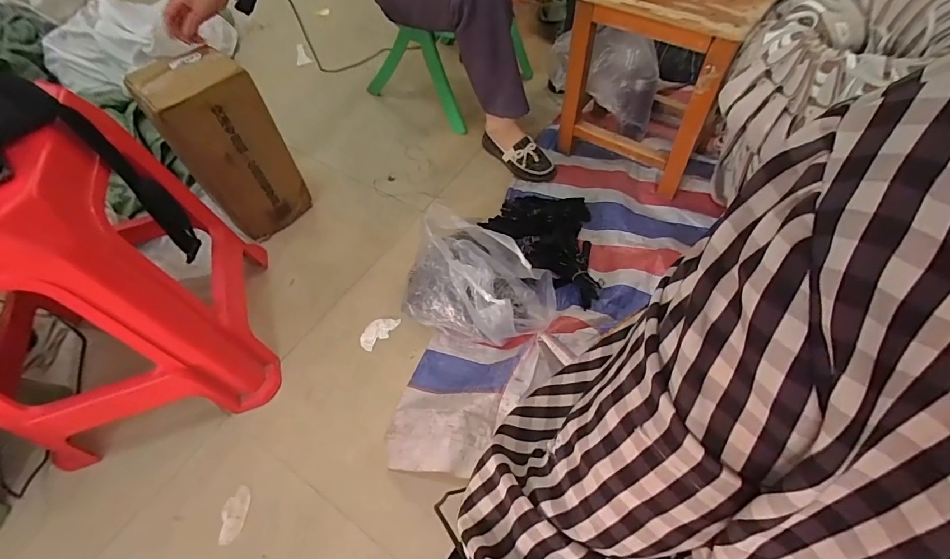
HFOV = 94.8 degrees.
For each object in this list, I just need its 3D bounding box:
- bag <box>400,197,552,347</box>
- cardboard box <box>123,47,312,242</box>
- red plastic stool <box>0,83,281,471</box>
[{"bbox_3d":[0.002,0.001,0.825,0.284,0.199,0.165,16,60,14],"label":"bag"},{"bbox_3d":[-0.516,-0.269,0.937,0.146,0.384,0.182,38,68,25],"label":"cardboard box"},{"bbox_3d":[-0.623,0.013,0.701,0.370,0.477,0.354,-19,58,-7],"label":"red plastic stool"}]

